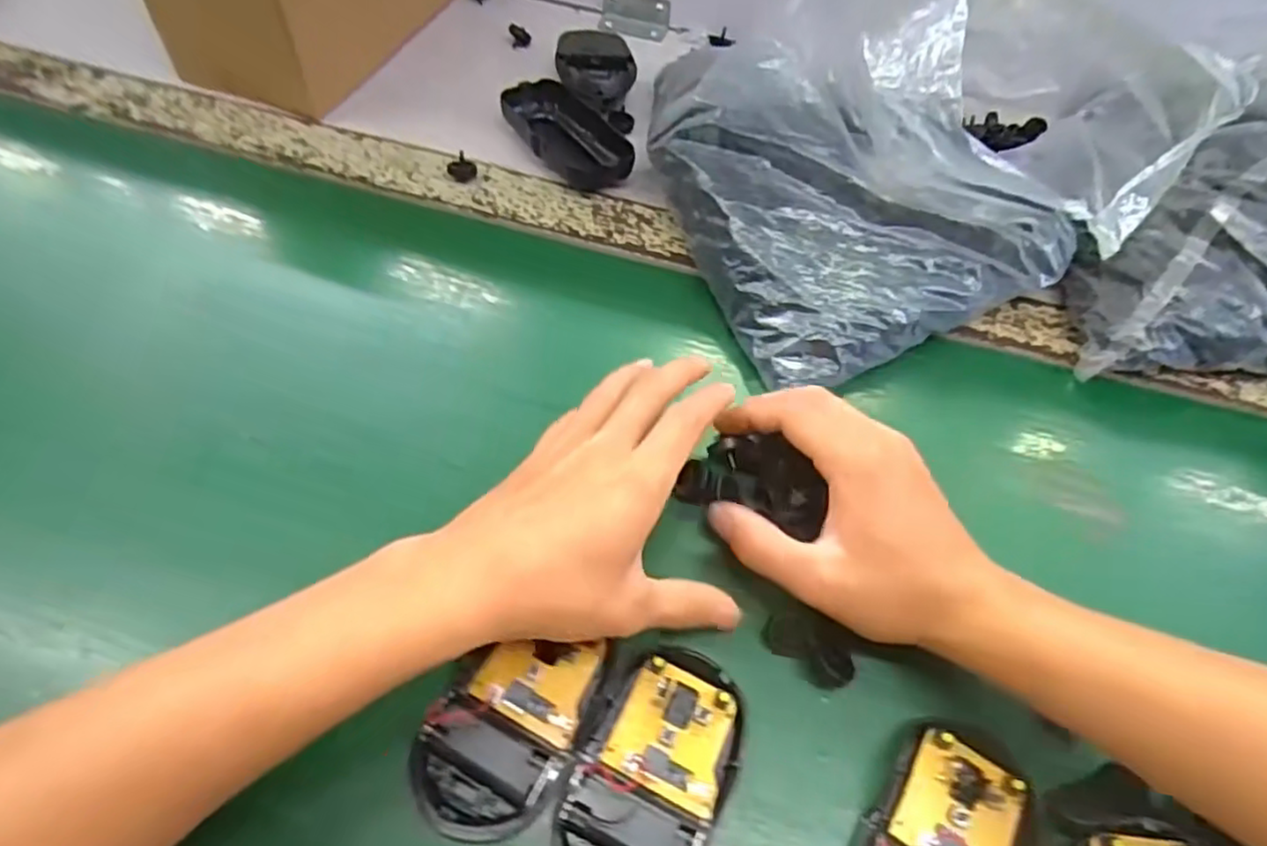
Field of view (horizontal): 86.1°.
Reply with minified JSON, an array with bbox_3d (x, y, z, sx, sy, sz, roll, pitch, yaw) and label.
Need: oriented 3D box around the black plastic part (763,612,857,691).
[{"bbox_3d":[0.076,0.100,0.298,0.040,0.015,0.016,32,58,16],"label":"black plastic part"}]

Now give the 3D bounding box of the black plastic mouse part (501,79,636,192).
[{"bbox_3d":[-0.047,-0.202,0.478,0.060,0.024,0.107,-30,63,-23],"label":"black plastic mouse part"}]

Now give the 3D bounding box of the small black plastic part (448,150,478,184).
[{"bbox_3d":[-0.114,-0.170,0.454,0.016,0.014,0.017,2,56,-4],"label":"small black plastic part"}]

